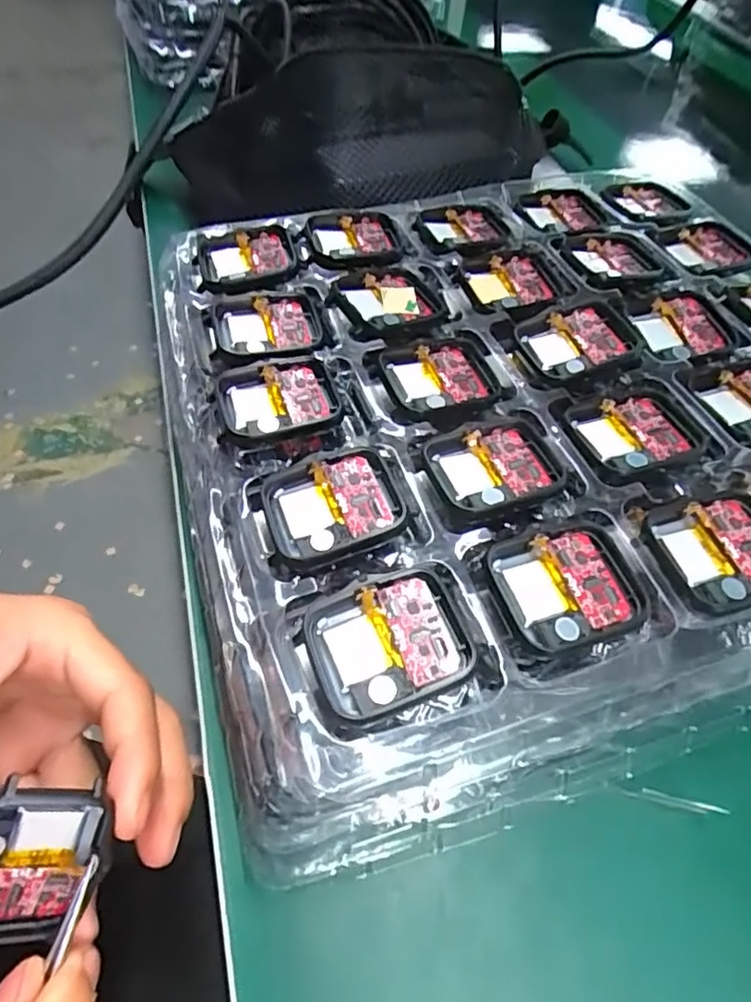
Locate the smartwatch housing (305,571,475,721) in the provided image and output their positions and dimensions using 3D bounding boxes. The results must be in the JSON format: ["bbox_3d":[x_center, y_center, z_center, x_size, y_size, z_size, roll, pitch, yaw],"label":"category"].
[{"bbox_3d":[0.004,0.041,0.170,0.041,0.010,0.034,-15,55,-13],"label":"smartwatch housing"}]

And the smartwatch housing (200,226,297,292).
[{"bbox_3d":[-0.059,-0.111,0.276,0.043,0.013,0.041,-10,54,-10],"label":"smartwatch housing"}]

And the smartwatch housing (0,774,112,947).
[{"bbox_3d":[-0.096,0.103,0.168,0.038,0.042,0.006,14,3,-32],"label":"smartwatch housing"}]

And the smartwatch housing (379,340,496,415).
[{"bbox_3d":[0.025,-0.048,0.236,0.041,0.005,0.038,-11,54,-11],"label":"smartwatch housing"}]

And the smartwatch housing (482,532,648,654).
[{"bbox_3d":[0.058,0.026,0.181,0.040,0.005,0.036,-12,54,-11],"label":"smartwatch housing"}]

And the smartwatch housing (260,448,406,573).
[{"bbox_3d":[-0.014,0.003,0.195,0.044,0.009,0.039,-16,55,-14],"label":"smartwatch housing"}]

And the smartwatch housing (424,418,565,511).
[{"bbox_3d":[0.041,-0.013,0.209,0.042,0.006,0.035,-17,55,-14],"label":"smartwatch housing"}]

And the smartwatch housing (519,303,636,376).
[{"bbox_3d":[0.083,-0.067,0.247,0.041,0.009,0.037,-15,55,-13],"label":"smartwatch housing"}]

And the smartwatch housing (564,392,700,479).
[{"bbox_3d":[0.092,-0.024,0.220,0.043,0.007,0.037,-12,55,-12],"label":"smartwatch housing"}]

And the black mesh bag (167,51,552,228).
[{"bbox_3d":[-0.006,-0.244,0.397,0.254,0.087,0.102,-3,53,-5],"label":"black mesh bag"}]

